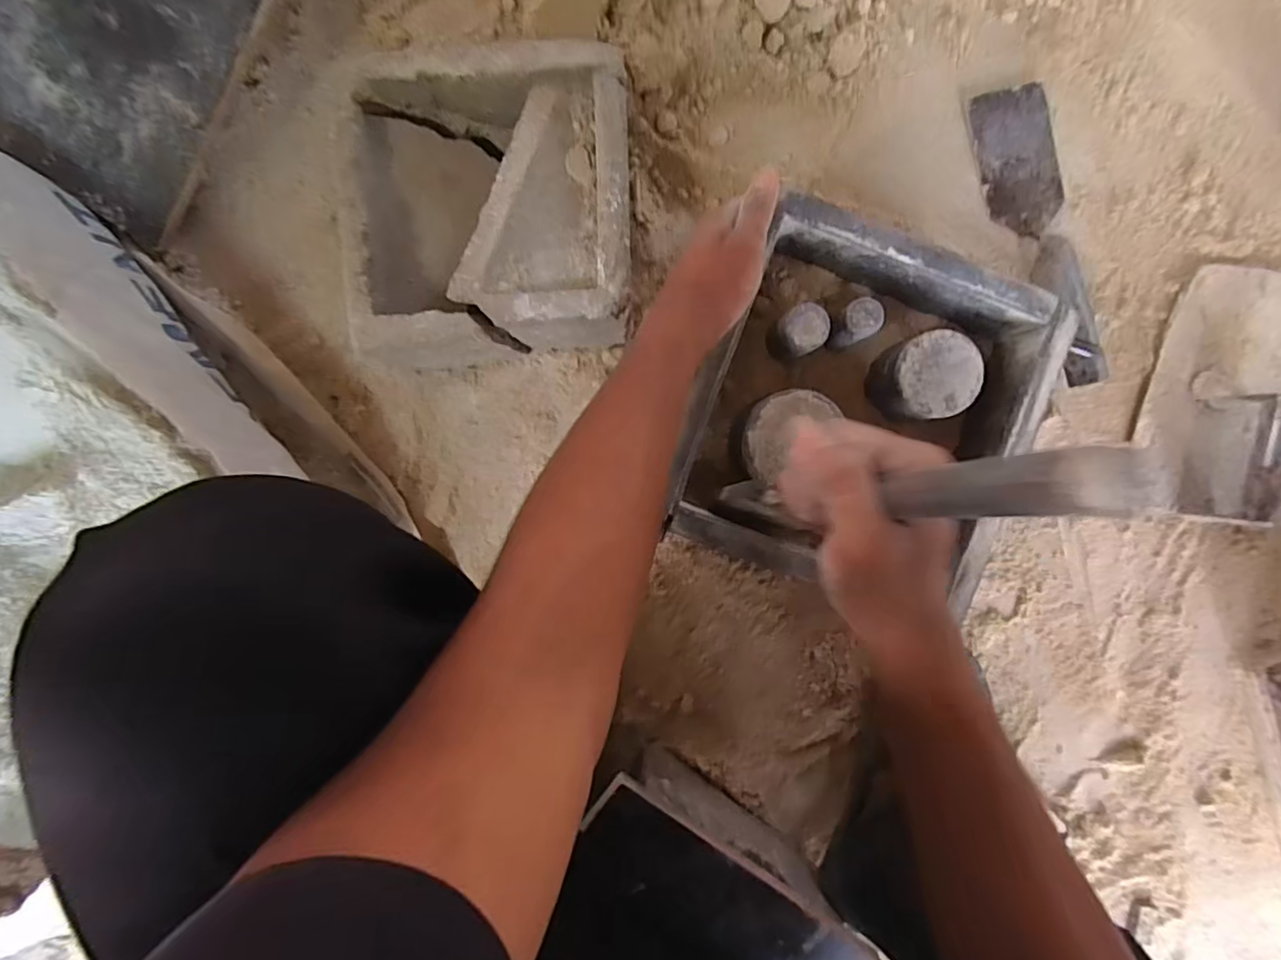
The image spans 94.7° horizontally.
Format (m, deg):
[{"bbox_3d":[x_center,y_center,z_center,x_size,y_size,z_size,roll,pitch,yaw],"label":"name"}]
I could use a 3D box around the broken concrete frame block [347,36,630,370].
[{"bbox_3d":[-0.109,-0.198,0.457,0.204,0.105,0.207,-4,94,-5],"label":"broken concrete frame block"}]

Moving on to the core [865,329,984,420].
[{"bbox_3d":[0.202,-0.075,0.434,0.060,0.065,0.057,0,94,-6],"label":"core"}]

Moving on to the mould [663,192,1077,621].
[{"bbox_3d":[0.154,-0.047,0.432,0.225,0.071,0.234,20,95,-3],"label":"mould"}]

